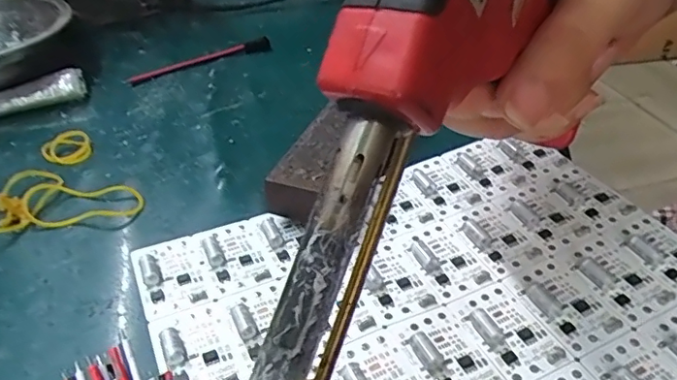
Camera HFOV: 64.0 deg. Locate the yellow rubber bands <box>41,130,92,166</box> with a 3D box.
[{"bbox_3d":[-0.144,-0.022,0.287,0.024,0.009,0.022,-20,43,-26],"label":"yellow rubber bands"}]

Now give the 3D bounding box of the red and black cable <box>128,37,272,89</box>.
[{"bbox_3d":[-0.093,-0.089,0.373,0.101,0.005,0.016,-21,41,-21],"label":"red and black cable"}]

